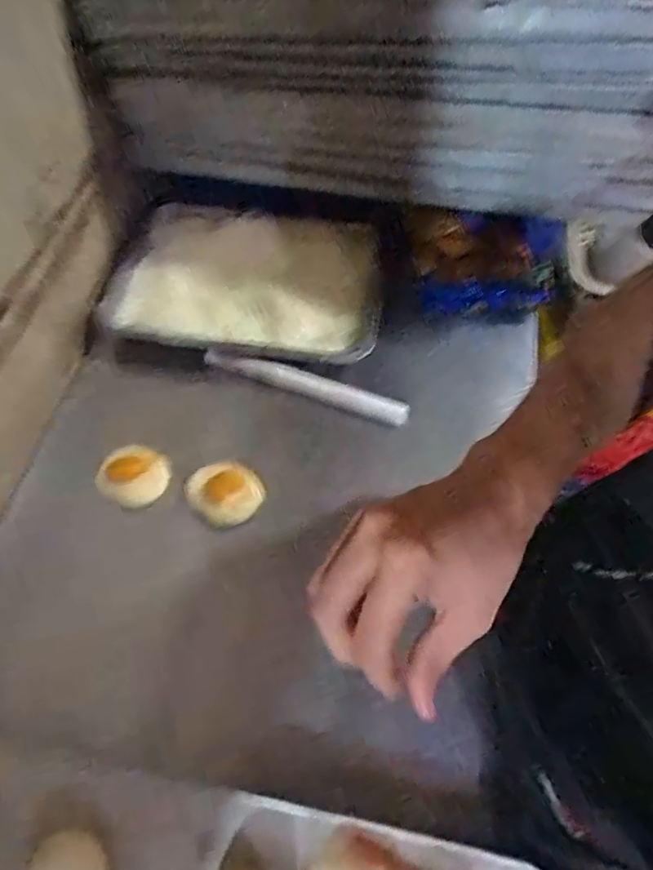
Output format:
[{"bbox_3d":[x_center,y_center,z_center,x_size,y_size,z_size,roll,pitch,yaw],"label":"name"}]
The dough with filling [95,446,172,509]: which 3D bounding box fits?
[{"bbox_3d":[-0.211,0.040,0.648,0.081,0.017,0.069,33,62,18],"label":"dough with filling"}]

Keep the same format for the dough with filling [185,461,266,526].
[{"bbox_3d":[-0.108,0.061,0.637,0.072,0.019,0.067,1,57,-1],"label":"dough with filling"}]

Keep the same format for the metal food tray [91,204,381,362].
[{"bbox_3d":[-0.100,-0.200,0.769,0.336,0.068,0.236,5,57,1],"label":"metal food tray"}]

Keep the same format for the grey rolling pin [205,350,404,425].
[{"bbox_3d":[-0.027,-0.060,0.699,0.248,0.019,0.028,18,58,9],"label":"grey rolling pin"}]

